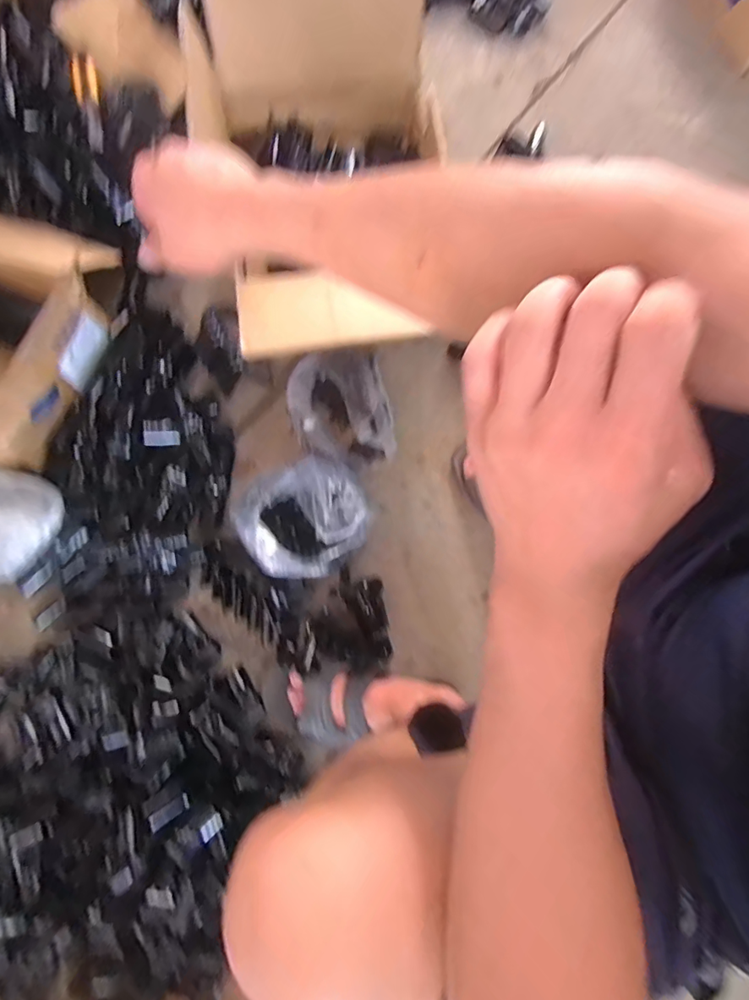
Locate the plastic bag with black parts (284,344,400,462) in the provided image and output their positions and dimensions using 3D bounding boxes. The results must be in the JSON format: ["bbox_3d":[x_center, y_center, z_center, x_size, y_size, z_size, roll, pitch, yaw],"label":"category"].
[{"bbox_3d":[-0.055,-0.142,0.766,0.157,0.045,0.191,-13,80,-3],"label":"plastic bag with black parts"}]

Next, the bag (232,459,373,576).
[{"bbox_3d":[-0.103,0.020,0.689,0.187,0.112,0.166,-23,81,-4],"label":"bag"}]

